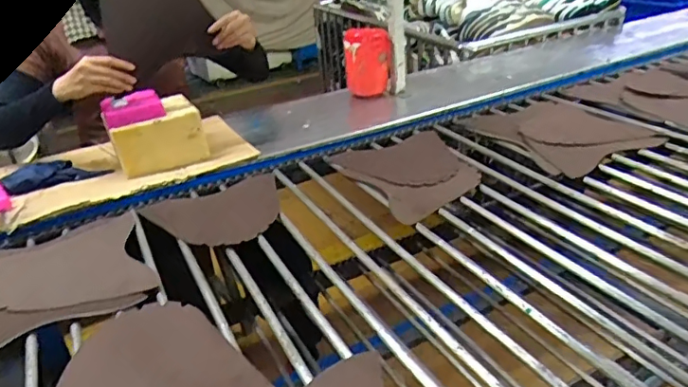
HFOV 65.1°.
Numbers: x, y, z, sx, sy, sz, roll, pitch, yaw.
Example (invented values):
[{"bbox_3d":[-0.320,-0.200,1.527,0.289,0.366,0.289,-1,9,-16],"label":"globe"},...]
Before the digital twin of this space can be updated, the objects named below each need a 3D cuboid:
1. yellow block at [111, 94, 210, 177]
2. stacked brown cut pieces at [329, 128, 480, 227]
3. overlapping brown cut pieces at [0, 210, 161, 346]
[{"bbox_3d":[-0.381,-0.115,1.105,0.167,0.105,0.138,-16,31,-24],"label":"yellow block"},{"bbox_3d":[0.139,-0.051,1.057,0.238,0.014,0.323,-15,30,-19],"label":"stacked brown cut pieces"},{"bbox_3d":[-0.458,0.122,0.822,0.285,0.016,0.289,-20,31,-26],"label":"overlapping brown cut pieces"}]

